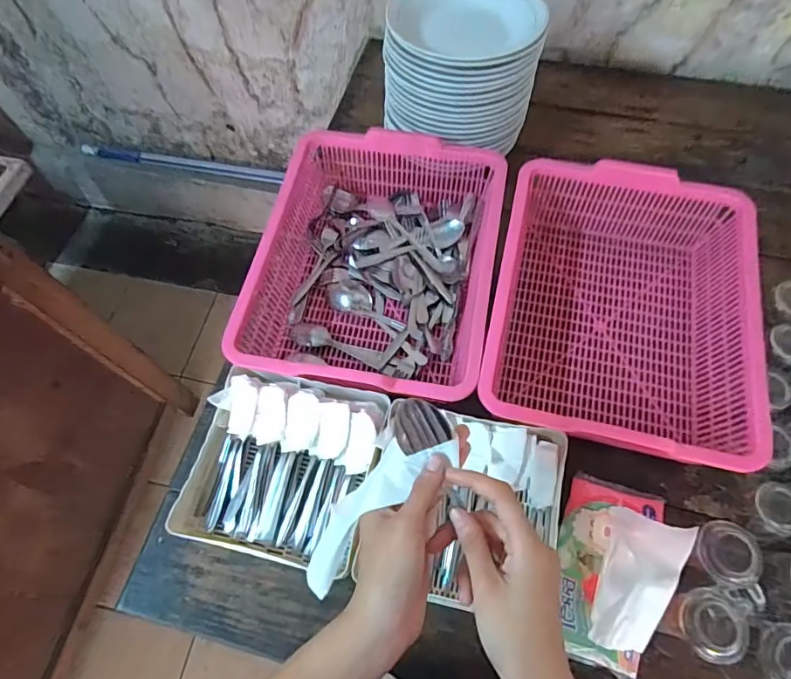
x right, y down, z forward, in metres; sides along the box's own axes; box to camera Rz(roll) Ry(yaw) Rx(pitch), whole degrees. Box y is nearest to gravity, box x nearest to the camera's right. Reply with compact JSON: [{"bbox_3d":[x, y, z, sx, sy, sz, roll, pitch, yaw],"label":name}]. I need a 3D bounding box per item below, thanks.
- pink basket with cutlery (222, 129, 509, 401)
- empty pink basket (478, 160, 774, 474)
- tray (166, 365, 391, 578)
[{"bbox_3d":[-0.020,-0.105,0.707,0.308,0.114,0.395,10,64,7],"label":"pink basket with cutlery"},{"bbox_3d":[0.286,-0.035,0.664,0.312,0.128,0.390,12,65,8],"label":"empty pink basket"},{"bbox_3d":[-0.132,0.152,0.602,0.200,0.063,0.208,9,64,7],"label":"tray"}]

